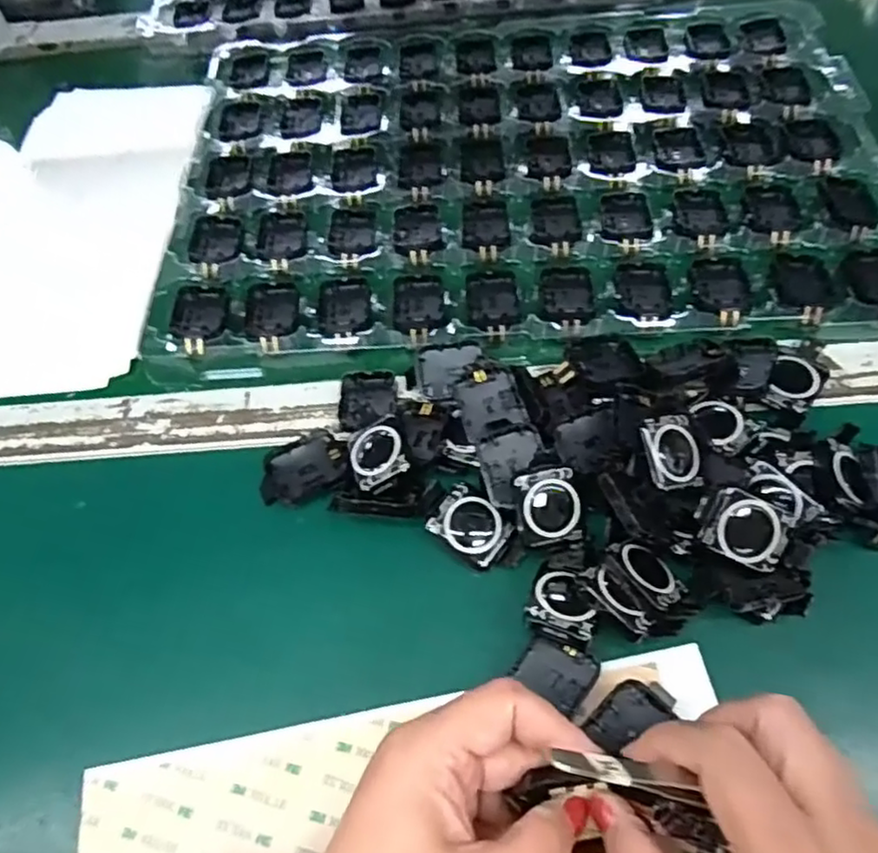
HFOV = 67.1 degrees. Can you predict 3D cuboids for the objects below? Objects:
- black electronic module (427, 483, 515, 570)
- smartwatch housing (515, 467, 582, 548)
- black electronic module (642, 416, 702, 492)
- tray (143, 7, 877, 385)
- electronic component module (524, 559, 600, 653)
[{"bbox_3d":[0.017,0.050,0.332,0.038,0.007,0.028,37,76,5],"label":"black electronic module"},{"bbox_3d":[0.053,0.037,0.320,0.031,0.010,0.034,-6,60,0],"label":"smartwatch housing"},{"bbox_3d":[0.112,0.012,0.317,0.031,0.005,0.035,-3,81,-26],"label":"black electronic module"},{"bbox_3d":[0.058,-0.189,0.470,0.483,0.012,0.337,-4,60,1],"label":"tray"},{"bbox_3d":[0.058,0.077,0.297,0.030,0.009,0.038,20,64,14],"label":"electronic component module"}]

